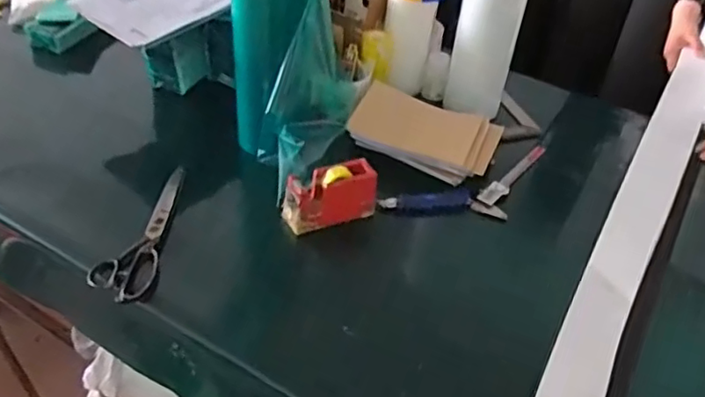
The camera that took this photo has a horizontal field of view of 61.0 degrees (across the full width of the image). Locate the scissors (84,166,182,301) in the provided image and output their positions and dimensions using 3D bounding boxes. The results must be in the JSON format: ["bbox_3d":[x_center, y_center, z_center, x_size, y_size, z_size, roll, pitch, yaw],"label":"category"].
[{"bbox_3d":[-0.292,0.042,0.879,0.081,0.023,0.270,10,42,6],"label":"scissors"}]

